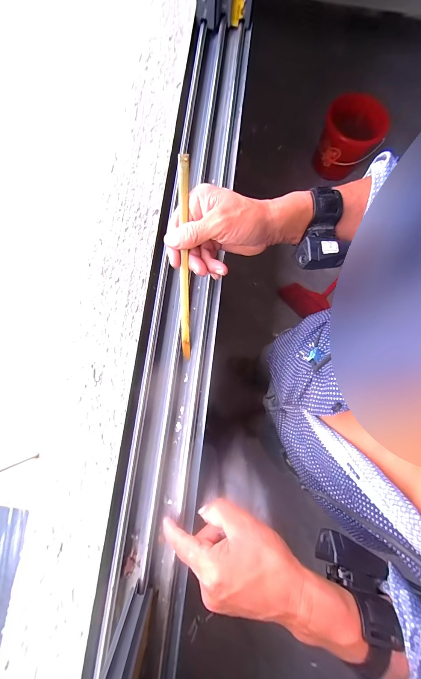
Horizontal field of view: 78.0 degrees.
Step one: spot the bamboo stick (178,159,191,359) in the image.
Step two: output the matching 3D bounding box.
[{"bbox_3d":[-0.030,-0.082,0.312,0.012,0.007,0.231,1,113,-1],"label":"bamboo stick"}]

